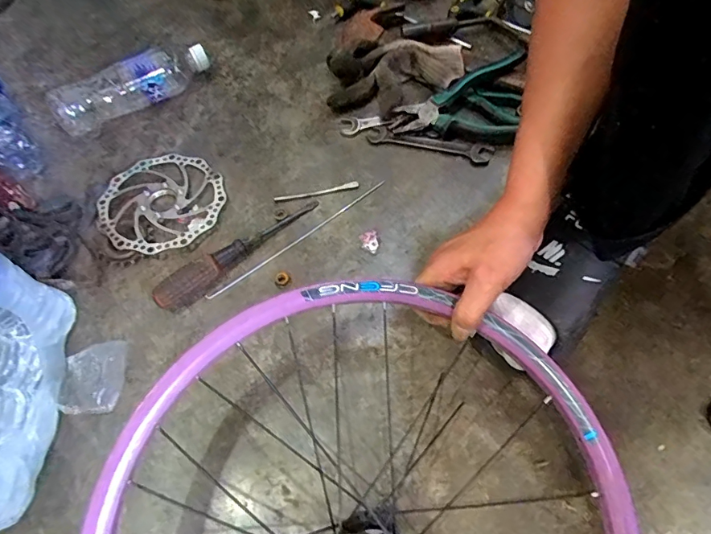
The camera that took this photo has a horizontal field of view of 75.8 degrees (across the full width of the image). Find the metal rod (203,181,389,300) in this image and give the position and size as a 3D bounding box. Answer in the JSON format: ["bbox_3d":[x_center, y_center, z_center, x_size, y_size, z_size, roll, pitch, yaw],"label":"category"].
[{"bbox_3d":[-0.066,-0.034,0.545,0.249,0.005,0.011,-34,67,-12],"label":"metal rod"}]

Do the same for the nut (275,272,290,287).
[{"bbox_3d":[-0.084,0.014,0.519,0.017,0.006,0.018,-1,64,3],"label":"nut"}]

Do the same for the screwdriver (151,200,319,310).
[{"bbox_3d":[-0.135,-0.025,0.525,0.208,0.036,0.028,-39,68,-14],"label":"screwdriver"}]

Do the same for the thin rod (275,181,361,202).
[{"bbox_3d":[-0.049,-0.094,0.570,0.106,0.006,0.009,-12,64,-2],"label":"thin rod"}]

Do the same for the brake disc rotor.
[{"bbox_3d":[-0.242,-0.082,0.571,0.147,0.007,0.149,0,60,0],"label":"brake disc rotor"}]

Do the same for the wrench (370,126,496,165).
[{"bbox_3d":[0.094,-0.159,0.585,0.158,0.004,0.025,15,85,12],"label":"wrench"}]

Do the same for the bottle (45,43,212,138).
[{"bbox_3d":[-0.310,-0.252,0.633,0.220,0.064,0.060,-29,66,-10],"label":"bottle"}]

